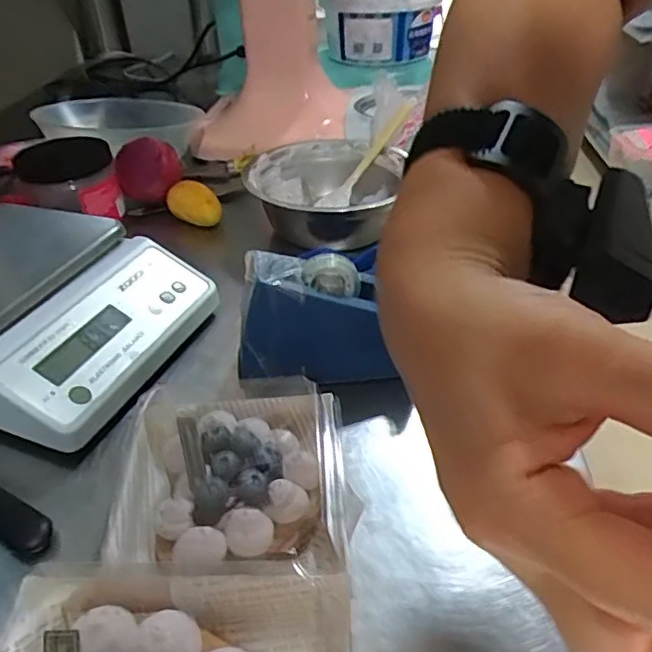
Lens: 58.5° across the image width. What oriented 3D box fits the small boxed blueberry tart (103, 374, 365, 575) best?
[{"bbox_3d":[-0.056,0.089,0.338,0.133,0.050,0.133,-5,37,-3],"label":"small boxed blueberry tart"}]

